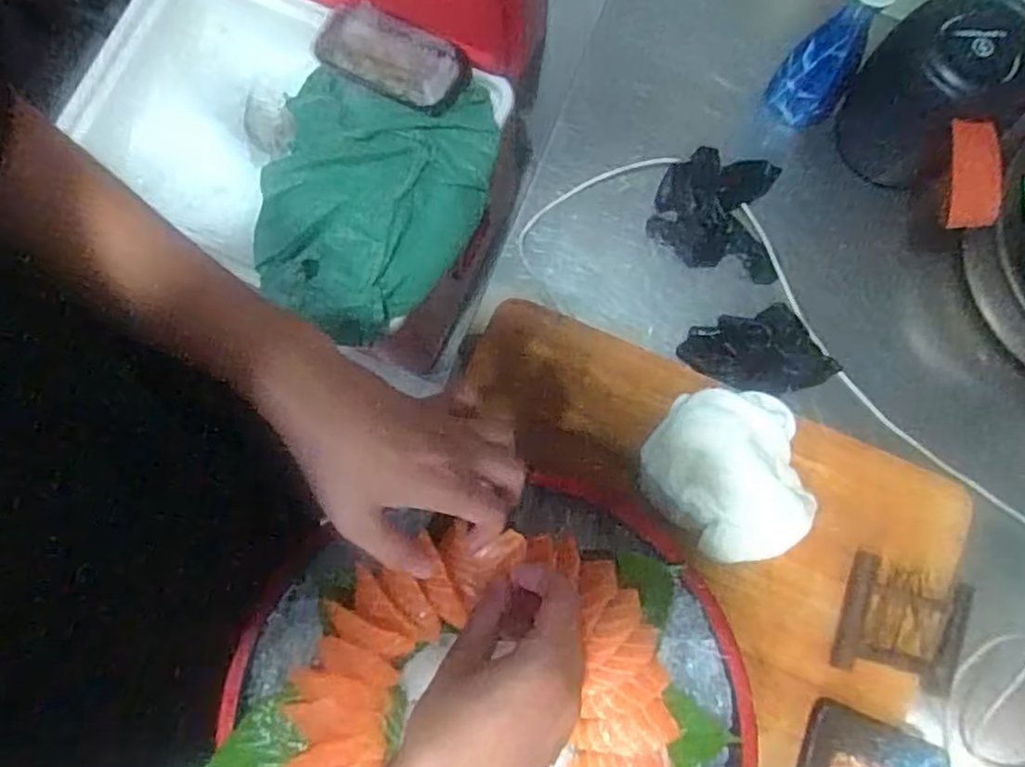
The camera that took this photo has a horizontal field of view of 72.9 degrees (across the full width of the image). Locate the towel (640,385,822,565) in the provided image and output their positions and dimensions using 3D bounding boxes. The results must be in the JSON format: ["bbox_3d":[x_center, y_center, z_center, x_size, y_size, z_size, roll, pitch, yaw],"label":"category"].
[{"bbox_3d":[0.152,0.063,0.483,0.110,0.041,0.117,-7,79,-2],"label":"towel"}]

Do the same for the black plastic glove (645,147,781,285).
[{"bbox_3d":[0.174,-0.146,0.578,0.105,0.024,0.100,15,79,3],"label":"black plastic glove"}]

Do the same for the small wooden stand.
[{"bbox_3d":[0.272,0.168,0.483,0.078,0.015,0.078,19,80,3],"label":"small wooden stand"}]

